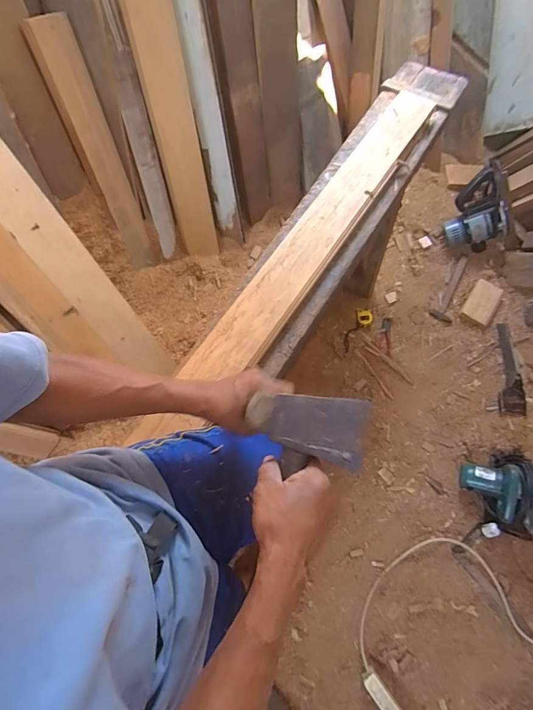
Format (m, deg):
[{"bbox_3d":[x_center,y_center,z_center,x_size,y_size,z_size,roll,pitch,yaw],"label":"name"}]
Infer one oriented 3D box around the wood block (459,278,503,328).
[{"bbox_3d":[0.805,-0.195,1.361,0.101,0.021,0.173,33,75,11],"label":"wood block"}]

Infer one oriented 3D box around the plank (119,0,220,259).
[{"bbox_3d":[-0.243,-0.586,1.021,0.120,0.678,0.033,-20,52,-12],"label":"plank"}]

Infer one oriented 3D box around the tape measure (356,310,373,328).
[{"bbox_3d":[0.366,-0.135,1.359,0.057,0.026,0.063,-4,72,0],"label":"tape measure"}]

